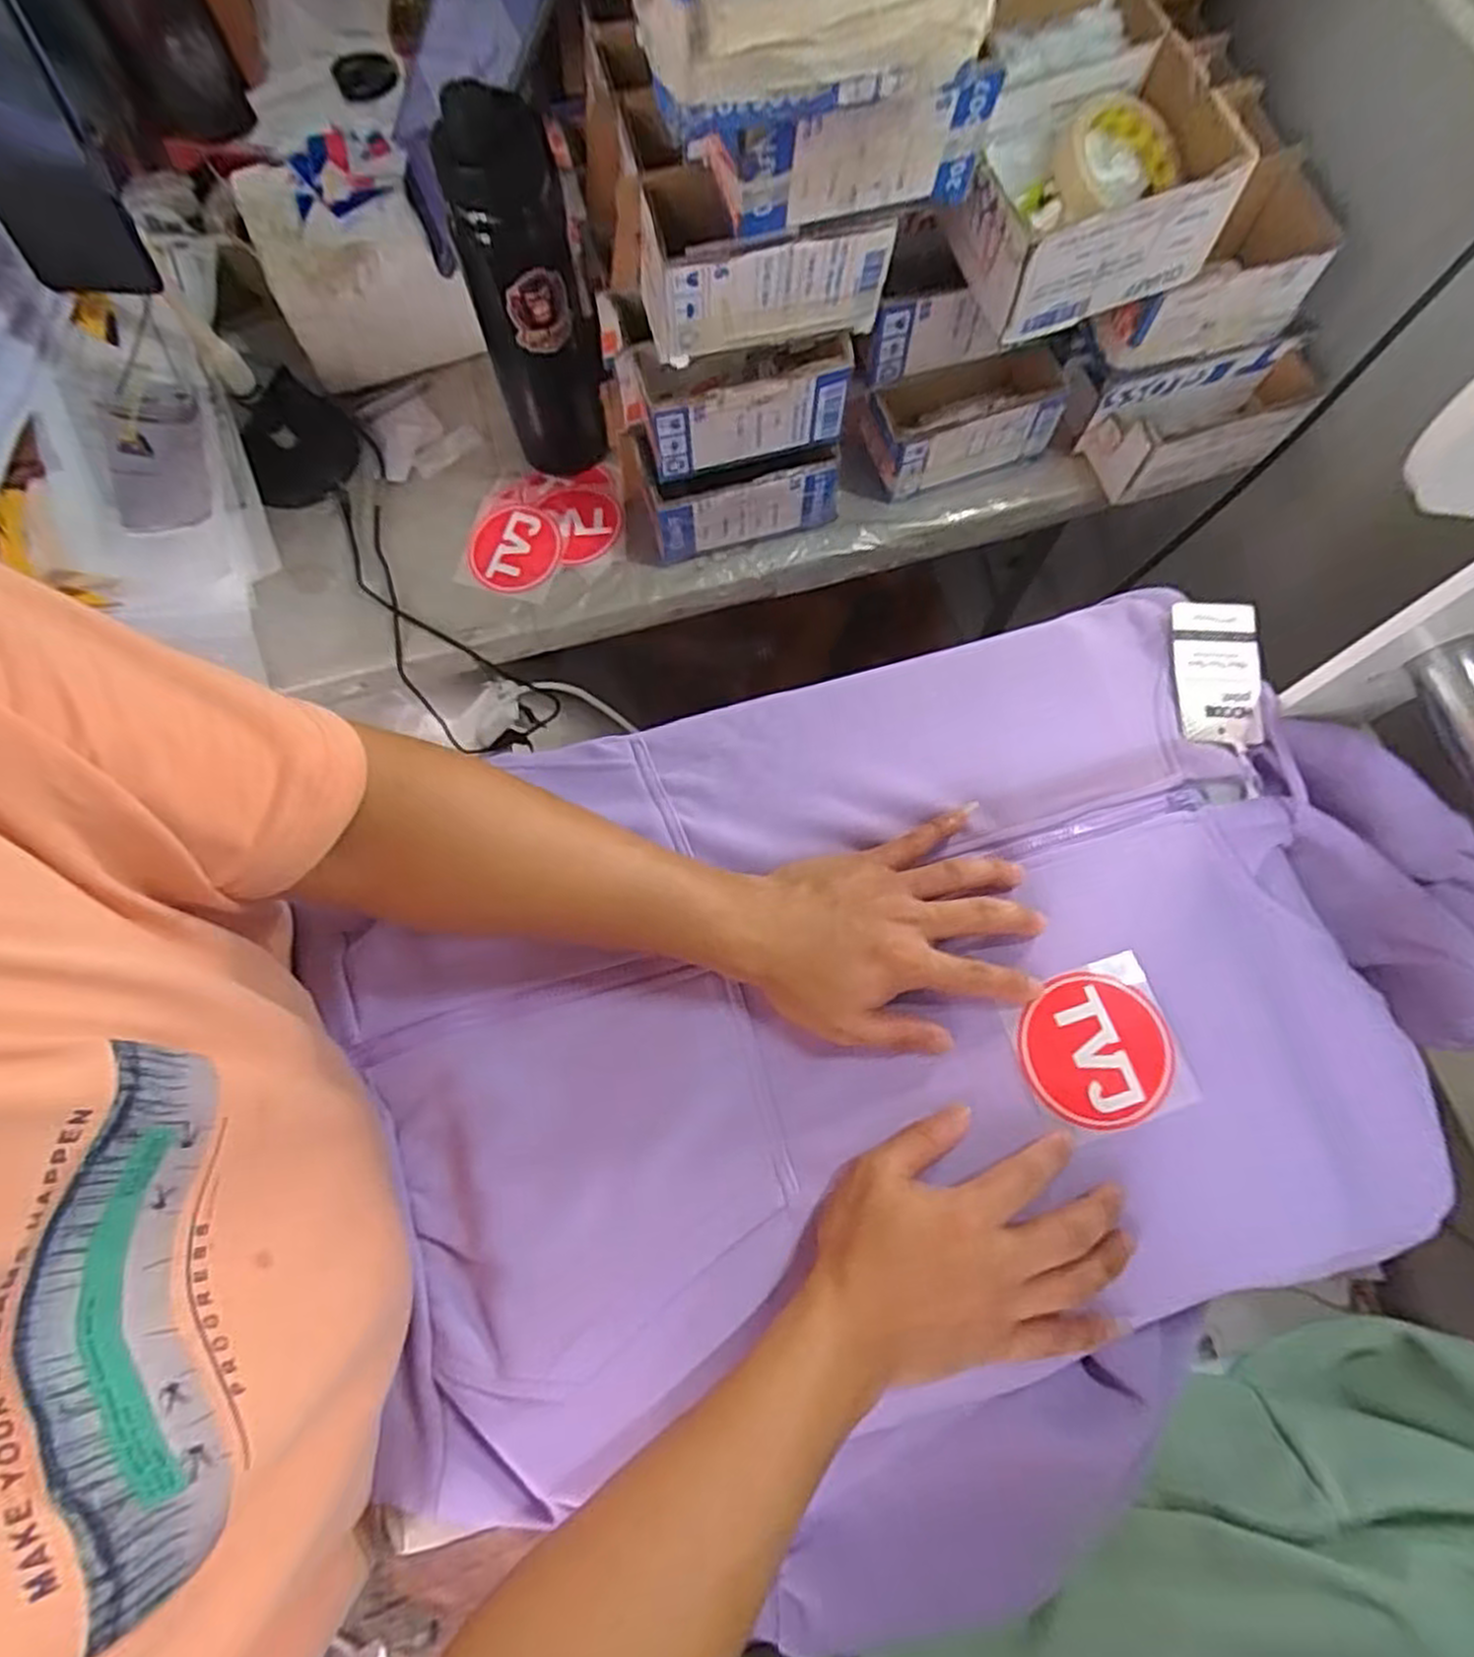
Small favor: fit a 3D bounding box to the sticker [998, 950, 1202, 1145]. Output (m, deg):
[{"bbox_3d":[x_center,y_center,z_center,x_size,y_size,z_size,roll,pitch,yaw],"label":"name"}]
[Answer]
[{"bbox_3d":[0.207,0.128,0.450,0.089,0.004,0.087,-20,75,-2],"label":"sticker"}]

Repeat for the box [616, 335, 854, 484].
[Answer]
[{"bbox_3d":[-0.002,-0.333,0.601,0.162,0.078,0.077,-17,75,-5],"label":"box"}]

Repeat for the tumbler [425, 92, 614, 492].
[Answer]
[{"bbox_3d":[-0.158,-0.396,0.622,0.075,0.281,0.084,-10,75,-3],"label":"tumbler"}]

